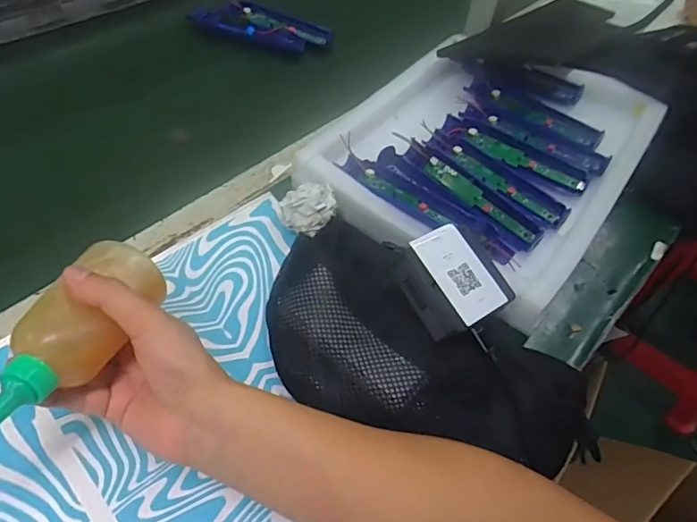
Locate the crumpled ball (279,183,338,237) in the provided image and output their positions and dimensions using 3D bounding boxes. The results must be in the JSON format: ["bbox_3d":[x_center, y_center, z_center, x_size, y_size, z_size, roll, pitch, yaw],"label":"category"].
[{"bbox_3d":[-0.041,-0.049,0.509,0.053,0.052,0.045,4,52,-4],"label":"crumpled ball"}]

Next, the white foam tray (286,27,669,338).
[{"bbox_3d":[0.148,-0.124,0.575,0.303,0.066,0.350,34,56,18],"label":"white foam tray"}]

